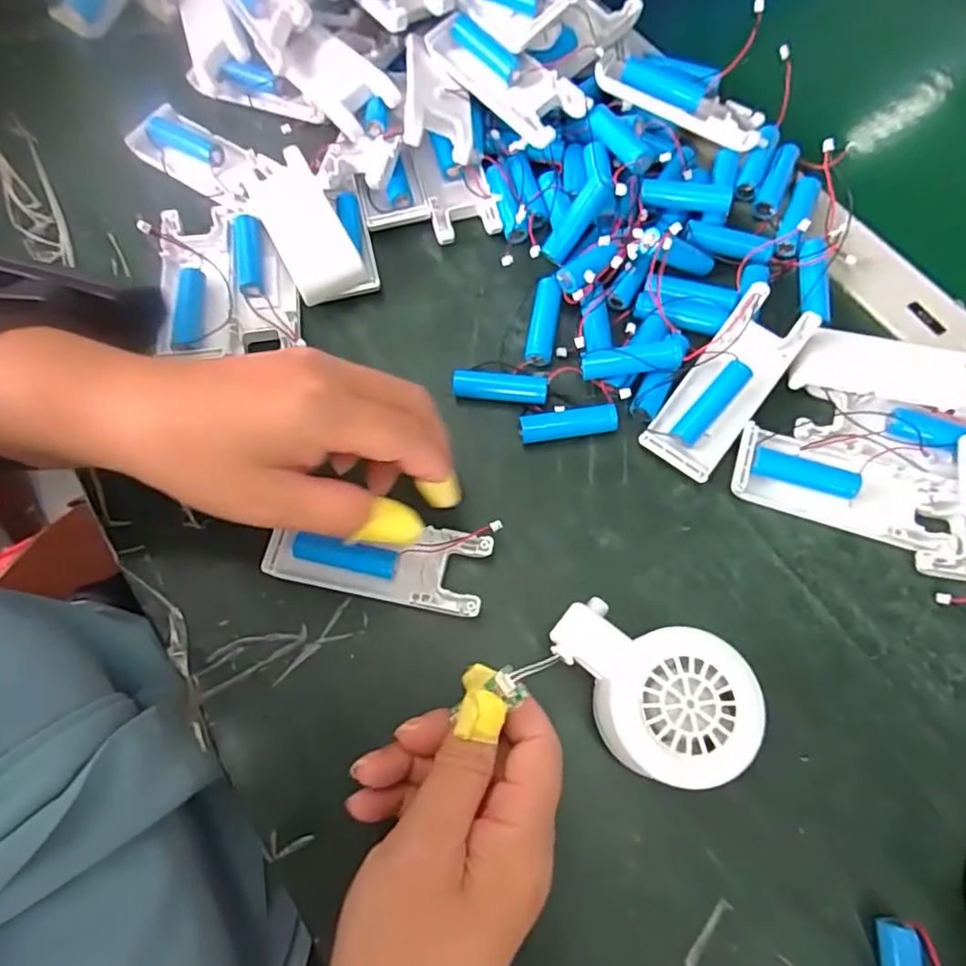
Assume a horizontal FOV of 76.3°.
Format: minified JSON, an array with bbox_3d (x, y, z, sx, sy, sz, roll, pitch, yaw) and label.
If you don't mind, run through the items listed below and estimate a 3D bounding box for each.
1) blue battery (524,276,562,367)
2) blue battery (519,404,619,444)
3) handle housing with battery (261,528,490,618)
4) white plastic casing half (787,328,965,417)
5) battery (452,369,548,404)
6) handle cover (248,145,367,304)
[{"bbox_3d":[0.034,-0.089,0.340,0.015,0.013,0.049,9,71,5],"label":"blue battery"},{"bbox_3d":[0.045,-0.031,0.323,0.050,0.011,0.014,-9,71,-1],"label":"blue battery"},{"bbox_3d":[-0.051,0.037,0.301,0.104,0.017,0.039,10,72,6],"label":"handle housing with battery"},{"bbox_3d":[0.213,-0.057,0.319,0.101,0.012,0.035,13,72,6],"label":"white plastic casing half"},{"bbox_3d":[0.009,-0.051,0.329,0.049,0.013,0.012,7,71,5],"label":"battery"},{"bbox_3d":[-0.106,-0.149,0.362,0.039,0.025,0.097,-28,72,-7],"label":"handle cover"}]

